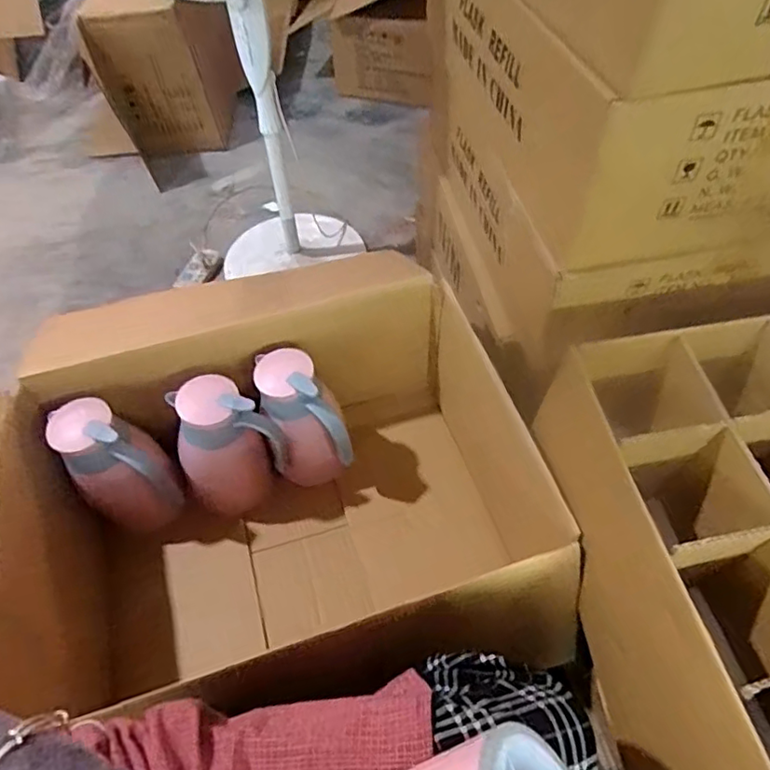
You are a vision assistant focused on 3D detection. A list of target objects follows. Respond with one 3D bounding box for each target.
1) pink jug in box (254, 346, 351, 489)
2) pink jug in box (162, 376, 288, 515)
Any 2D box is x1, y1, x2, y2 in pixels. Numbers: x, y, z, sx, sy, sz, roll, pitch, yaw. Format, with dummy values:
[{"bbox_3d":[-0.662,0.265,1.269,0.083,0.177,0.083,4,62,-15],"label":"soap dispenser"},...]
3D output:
[{"bbox_3d":[-0.125,0.058,0.948,0.115,0.240,0.124,-14,54,-6],"label":"pink jug in box"},{"bbox_3d":[-0.243,0.092,0.909,0.151,0.217,0.107,-27,57,-16],"label":"pink jug in box"}]

